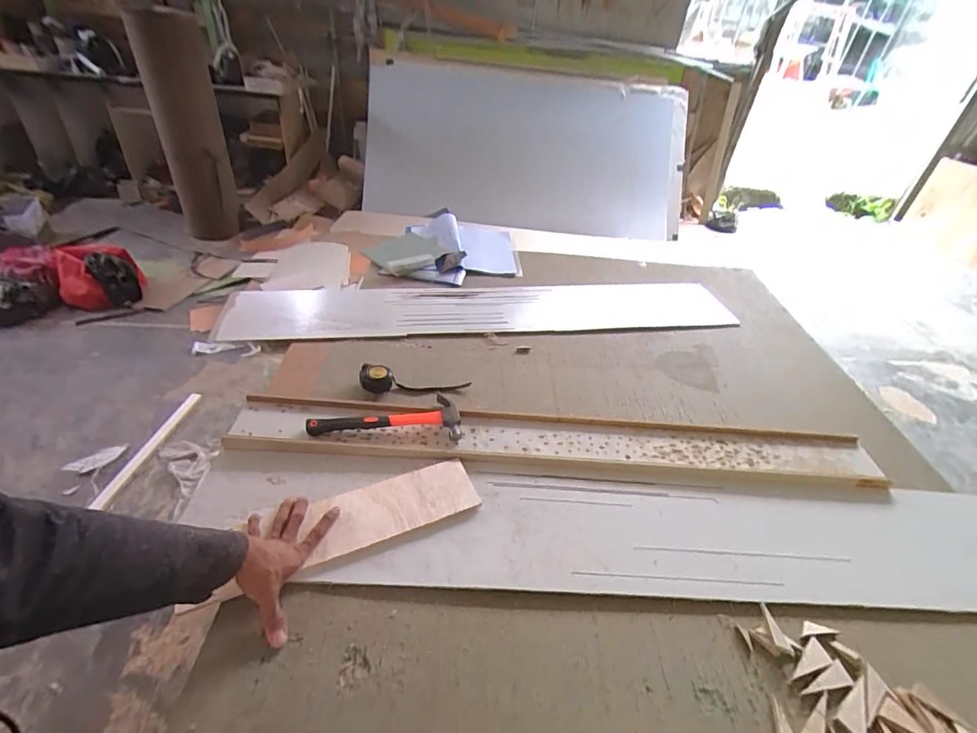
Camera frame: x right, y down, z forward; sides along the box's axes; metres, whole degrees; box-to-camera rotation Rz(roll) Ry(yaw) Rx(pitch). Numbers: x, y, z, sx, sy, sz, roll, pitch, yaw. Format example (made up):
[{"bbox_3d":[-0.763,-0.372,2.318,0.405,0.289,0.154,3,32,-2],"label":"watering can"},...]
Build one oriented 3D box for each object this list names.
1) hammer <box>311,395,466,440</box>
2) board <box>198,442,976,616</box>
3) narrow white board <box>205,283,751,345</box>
[{"bbox_3d":[-0.185,0.088,0.865,0.264,0.028,0.099,2,39,-5],"label":"hammer"},{"bbox_3d":[0.260,0.254,0.747,1.377,0.023,0.221,4,39,-2],"label":"board"},{"bbox_3d":[0.014,-0.163,1.244,1.285,0.031,0.247,-2,40,-10],"label":"narrow white board"}]

